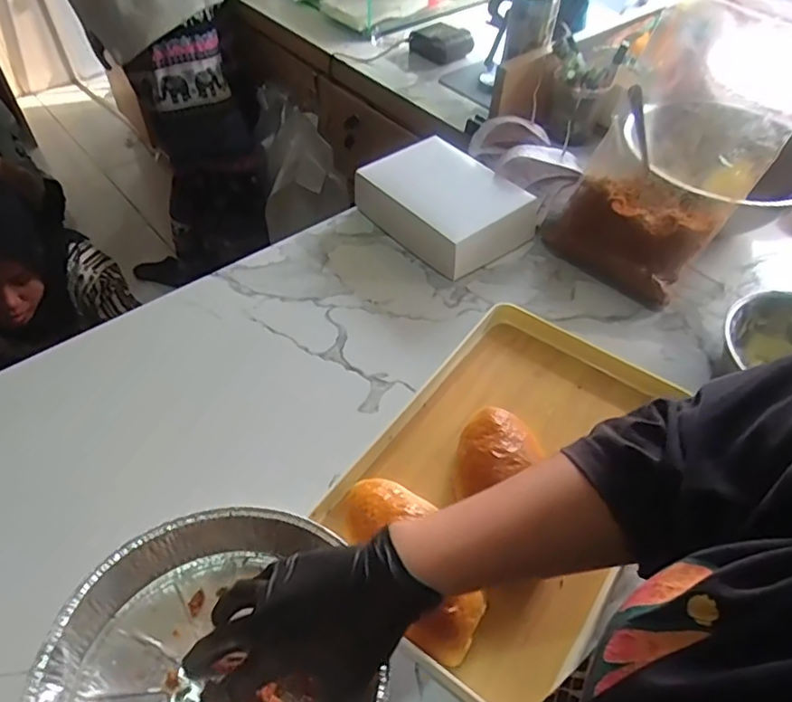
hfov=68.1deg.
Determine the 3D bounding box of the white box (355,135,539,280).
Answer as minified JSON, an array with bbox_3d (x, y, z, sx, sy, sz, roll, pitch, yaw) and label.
[{"bbox_3d":[0.064,-0.192,0.752,0.153,0.066,0.197,-32,57,-25],"label":"white box"}]

